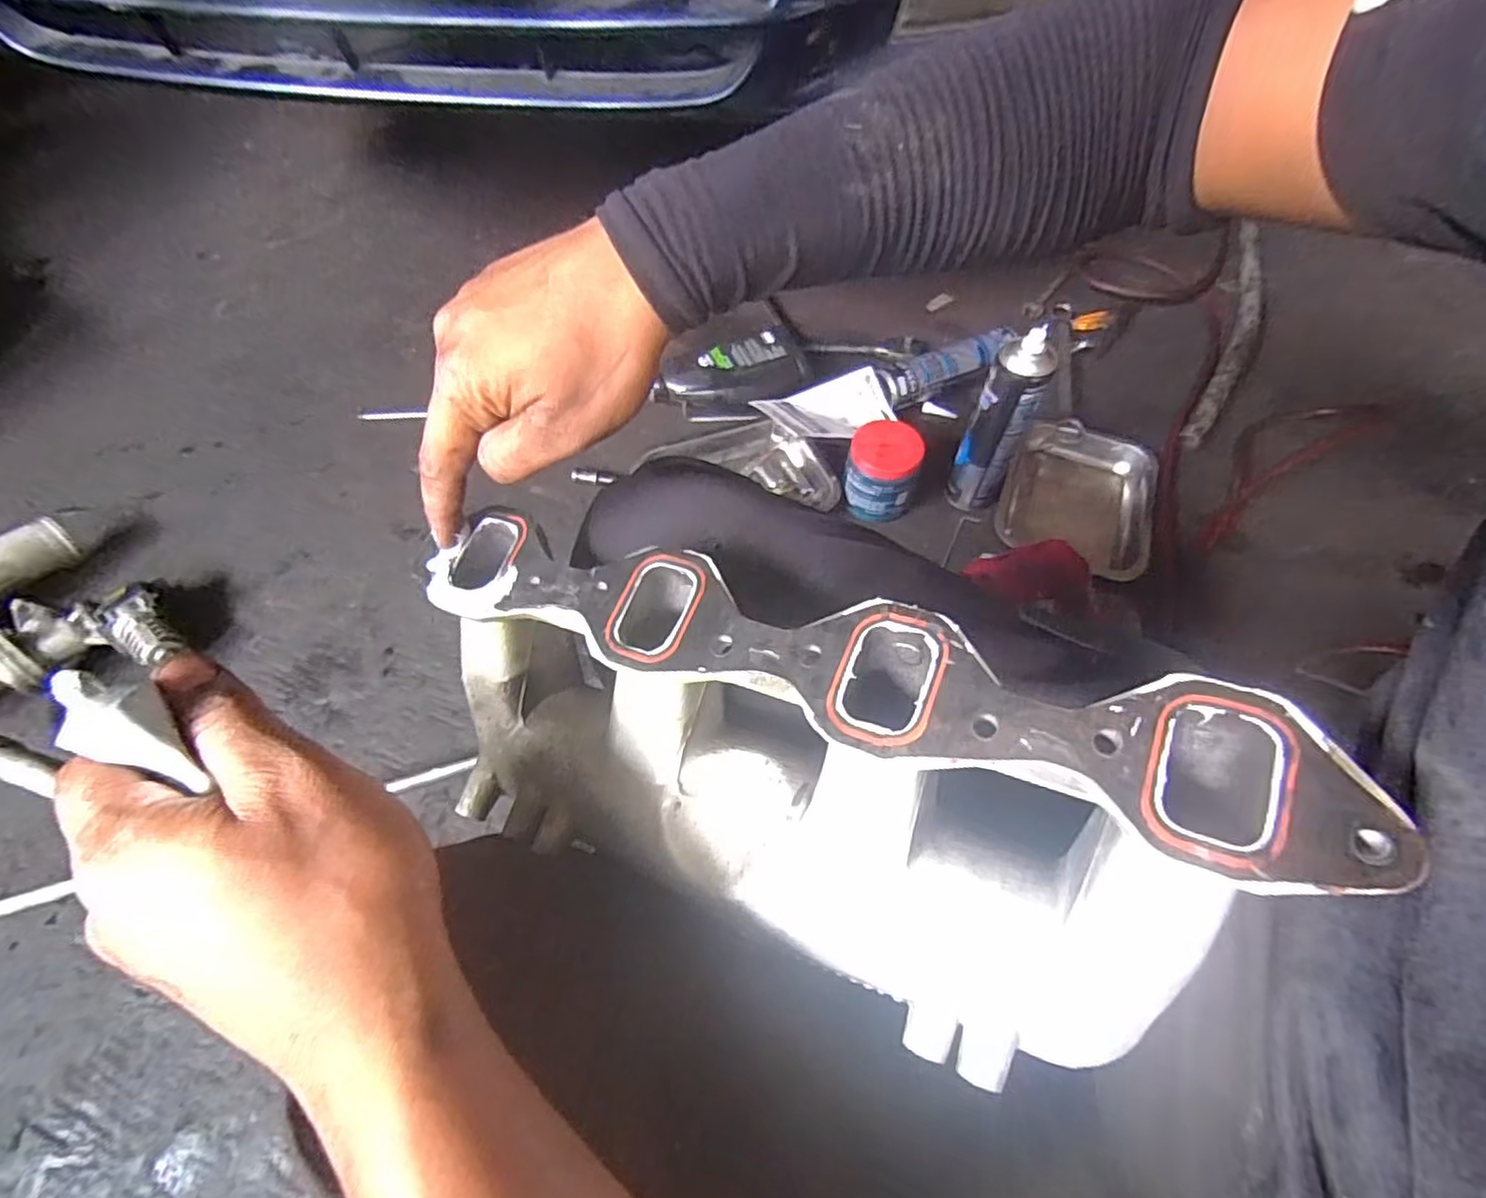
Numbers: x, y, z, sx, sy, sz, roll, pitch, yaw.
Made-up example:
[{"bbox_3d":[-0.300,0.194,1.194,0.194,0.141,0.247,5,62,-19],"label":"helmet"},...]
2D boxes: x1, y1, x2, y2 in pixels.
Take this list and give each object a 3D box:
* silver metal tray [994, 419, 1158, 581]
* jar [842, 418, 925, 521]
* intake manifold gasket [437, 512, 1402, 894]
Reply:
[{"bbox_3d":[0.444,-0.124,0.910,0.178,0.072,0.239,22,61,12],"label":"silver metal tray"},{"bbox_3d":[0.182,-0.164,0.888,0.092,0.100,0.089,0,60,0],"label":"jar"},{"bbox_3d":[0.019,0.020,0.272,0.380,0.005,0.057,15,71,25],"label":"intake manifold gasket"}]

